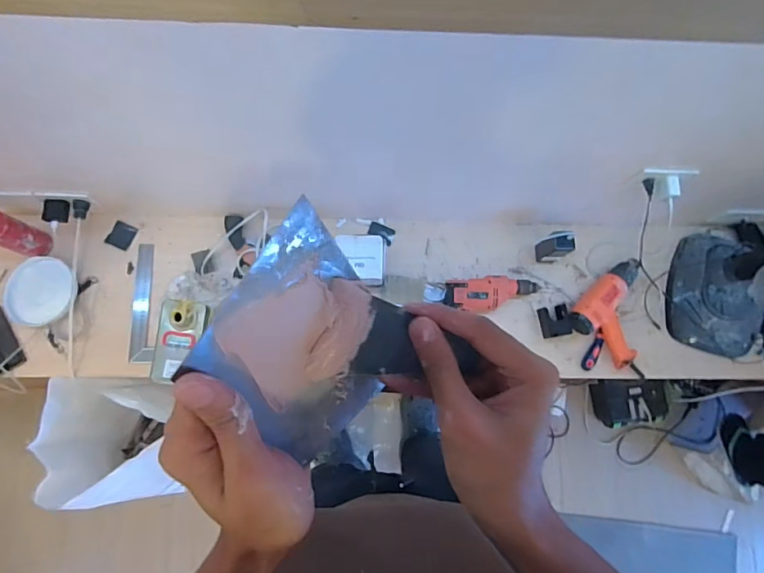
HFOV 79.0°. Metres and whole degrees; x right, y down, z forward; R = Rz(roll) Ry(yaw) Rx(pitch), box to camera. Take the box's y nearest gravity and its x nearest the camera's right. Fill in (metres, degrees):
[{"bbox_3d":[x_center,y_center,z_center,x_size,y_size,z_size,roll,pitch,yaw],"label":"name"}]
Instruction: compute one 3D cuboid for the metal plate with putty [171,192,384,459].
[{"bbox_3d":[-0.035,0.036,0.249,0.013,0.130,0.094,25,69,41],"label":"metal plate with putty"}]

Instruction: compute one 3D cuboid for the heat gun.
[{"bbox_3d":[0.620,0.058,1.197,0.195,0.071,0.245,40,80,4],"label":"heat gun"}]

